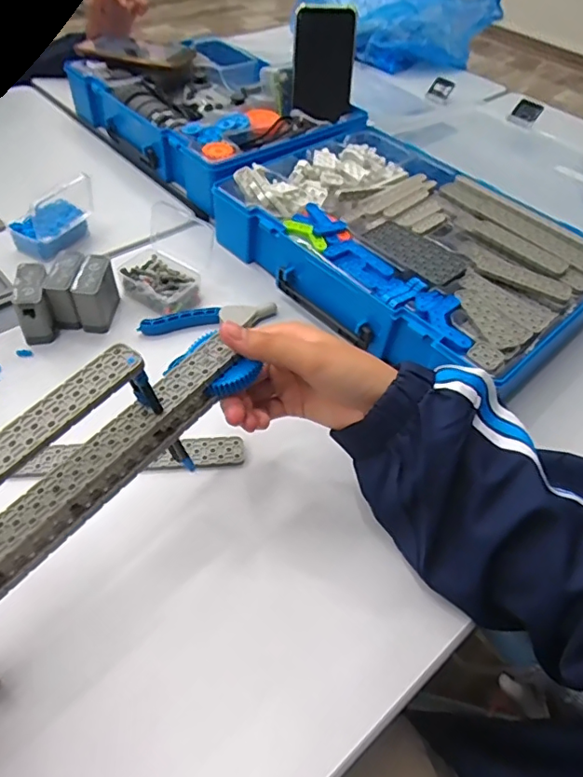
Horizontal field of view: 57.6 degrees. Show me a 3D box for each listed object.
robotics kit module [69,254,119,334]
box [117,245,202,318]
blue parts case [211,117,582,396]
[{"bbox_3d":[-0.185,-0.088,0.501,0.029,0.054,0.050,0,50,-5],"label":"robotics kit module"},{"bbox_3d":[-0.134,-0.106,0.539,0.081,0.030,0.052,29,54,17],"label":"box"},{"bbox_3d":[0.120,-0.158,0.573,0.265,0.062,0.369,-35,61,-29],"label":"blue parts case"}]

